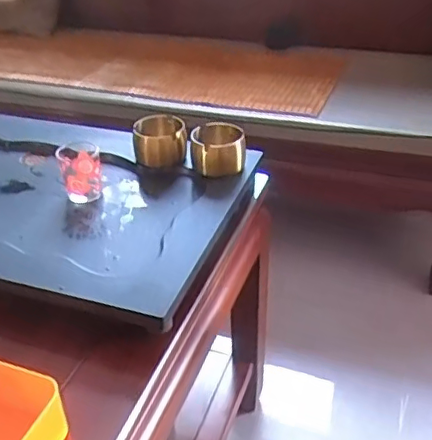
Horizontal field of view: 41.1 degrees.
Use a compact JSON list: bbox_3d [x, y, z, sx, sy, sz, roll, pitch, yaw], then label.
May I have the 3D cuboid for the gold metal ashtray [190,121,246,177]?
[{"bbox_3d":[0.003,-0.100,0.835,0.076,0.059,0.076,0,35,2],"label":"gold metal ashtray"}]

